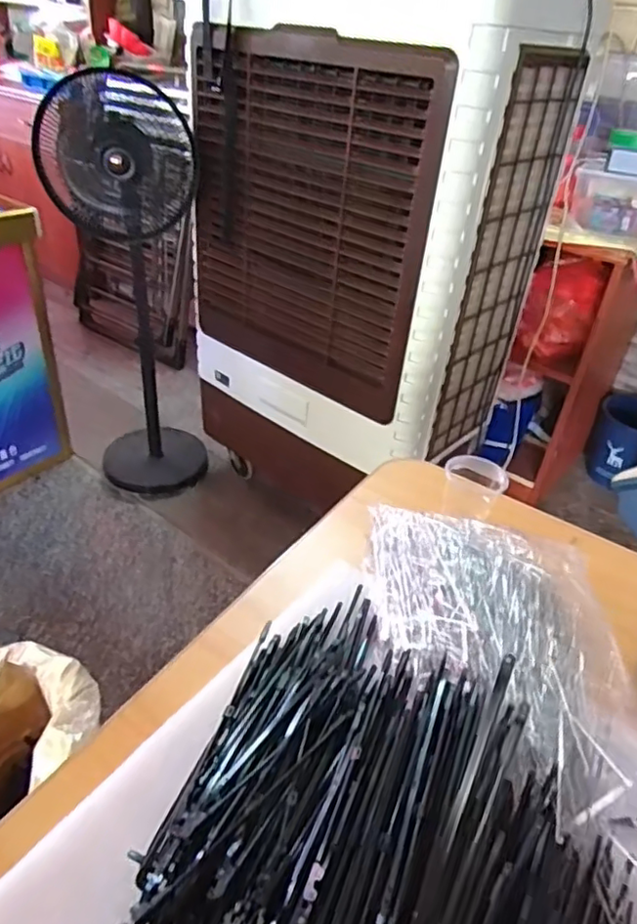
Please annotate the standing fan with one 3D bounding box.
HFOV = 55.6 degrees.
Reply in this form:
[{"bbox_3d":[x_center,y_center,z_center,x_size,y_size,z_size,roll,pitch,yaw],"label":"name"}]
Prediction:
[{"bbox_3d":[-0.429,-0.353,1.464,0.285,0.988,0.261,1,36,-7],"label":"standing fan"}]

